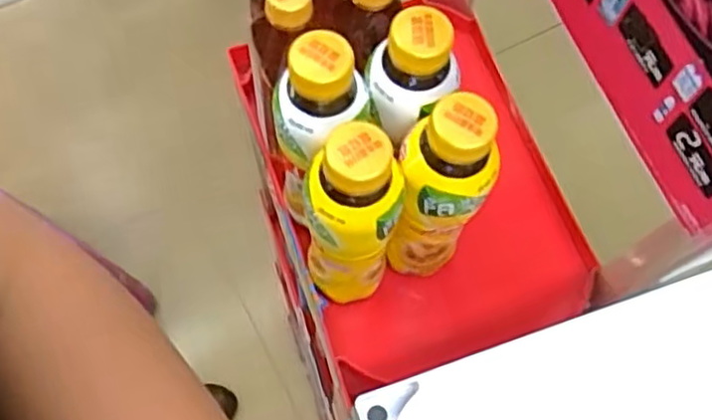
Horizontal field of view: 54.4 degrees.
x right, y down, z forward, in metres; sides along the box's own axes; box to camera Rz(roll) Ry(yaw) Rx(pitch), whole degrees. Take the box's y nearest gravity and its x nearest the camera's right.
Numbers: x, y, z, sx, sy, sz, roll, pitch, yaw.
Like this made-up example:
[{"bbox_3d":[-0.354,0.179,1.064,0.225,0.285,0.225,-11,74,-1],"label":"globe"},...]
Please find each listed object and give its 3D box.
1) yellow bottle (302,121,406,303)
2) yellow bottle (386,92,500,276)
[{"bbox_3d":[-0.004,0.009,0.480,0.065,0.192,0.057,4,68,-1],"label":"yellow bottle"},{"bbox_3d":[0.058,-0.007,0.489,0.061,0.192,0.056,1,68,-2],"label":"yellow bottle"}]

